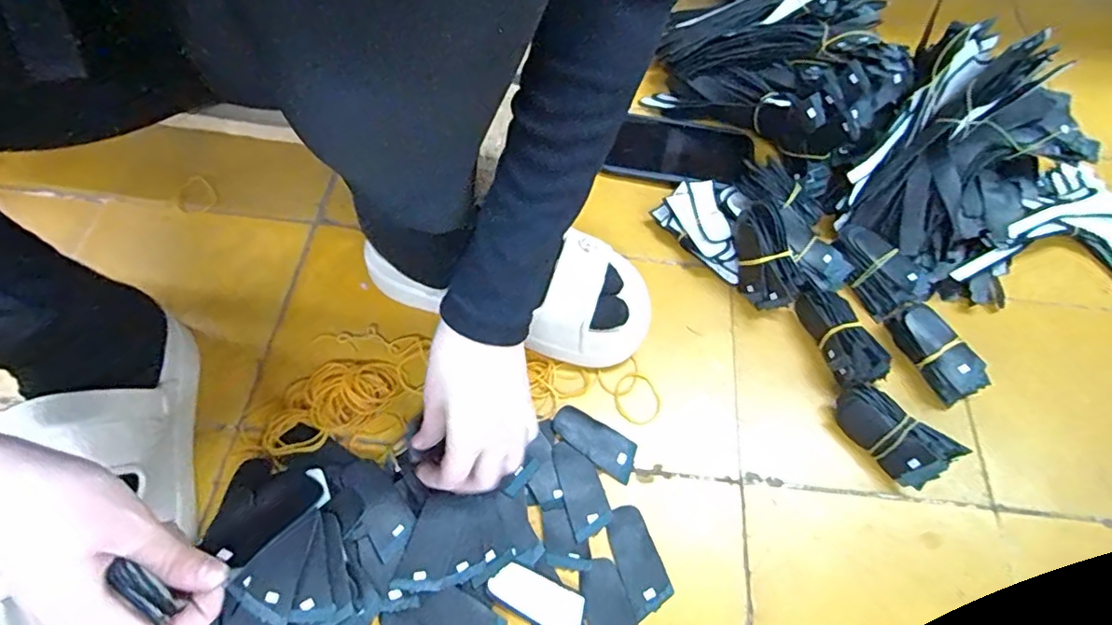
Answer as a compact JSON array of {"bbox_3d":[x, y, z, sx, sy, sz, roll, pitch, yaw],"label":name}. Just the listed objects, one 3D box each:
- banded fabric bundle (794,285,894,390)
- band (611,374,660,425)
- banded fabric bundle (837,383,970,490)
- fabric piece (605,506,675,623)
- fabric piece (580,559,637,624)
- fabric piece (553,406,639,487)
[{"bbox_3d":[0.245,0.023,0.499,0.035,0.042,0.090,-11,63,-10],"label":"banded fabric bundle"},{"bbox_3d":[0.068,0.073,0.490,0.039,0.004,0.044,-29,67,-18],"label":"band"},{"bbox_3d":[0.264,0.094,0.458,0.086,0.048,0.042,41,67,17],"label":"banded fabric bundle"},{"bbox_3d":[0.059,0.181,0.424,0.032,0.004,0.071,-17,64,-13],"label":"fabric piece"},{"bbox_3d":[0.038,0.213,0.404,0.032,0.004,0.072,-14,64,-11],"label":"fabric piece"},{"bbox_3d":[0.031,0.104,0.469,0.073,0.004,0.033,31,64,12],"label":"fabric piece"}]

